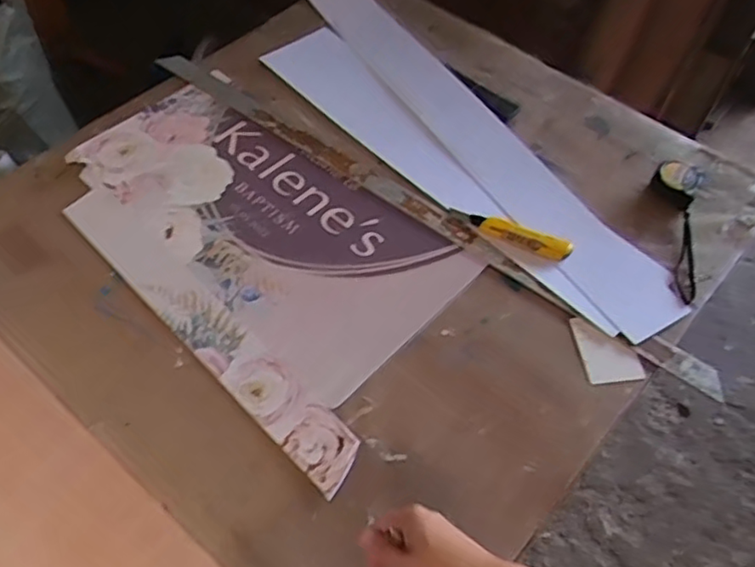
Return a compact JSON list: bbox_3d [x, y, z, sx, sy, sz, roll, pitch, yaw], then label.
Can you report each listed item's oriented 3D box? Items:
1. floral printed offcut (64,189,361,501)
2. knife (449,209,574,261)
[{"bbox_3d":[-0.231,0.048,0.848,0.559,0.010,0.073,40,64,23],"label":"floral printed offcut"},{"bbox_3d":[0.190,-0.072,0.922,0.172,0.022,0.034,22,59,12],"label":"knife"}]

